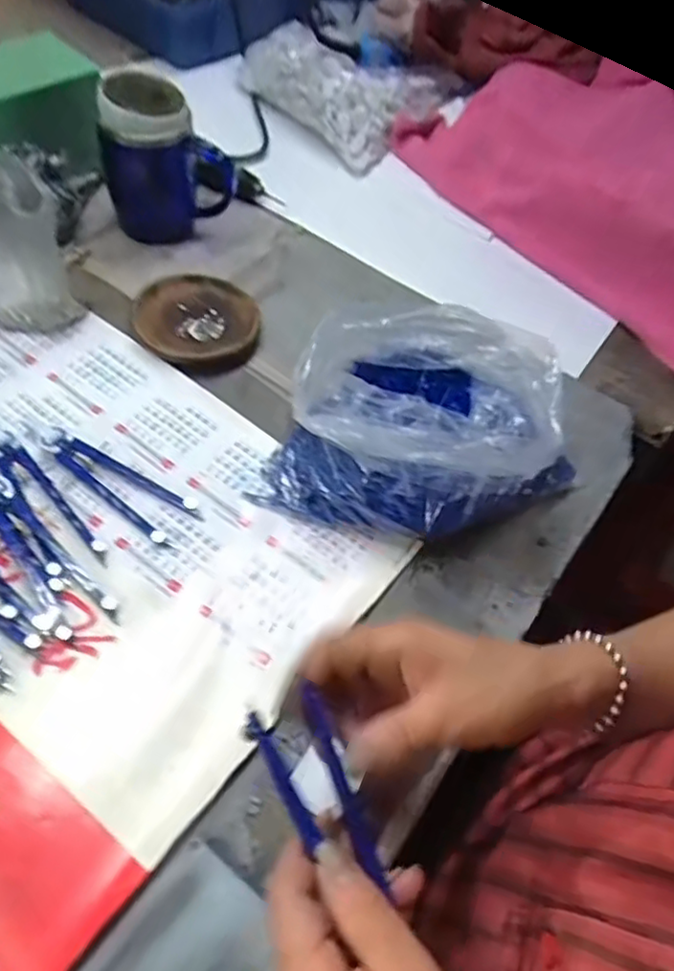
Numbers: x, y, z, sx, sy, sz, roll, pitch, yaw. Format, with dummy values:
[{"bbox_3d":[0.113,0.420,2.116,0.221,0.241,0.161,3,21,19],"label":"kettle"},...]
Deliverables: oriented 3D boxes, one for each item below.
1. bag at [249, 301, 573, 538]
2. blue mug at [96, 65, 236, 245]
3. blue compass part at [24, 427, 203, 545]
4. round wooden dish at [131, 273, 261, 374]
[{"bbox_3d":[0.073,-0.045,0.496,0.225,0.090,0.170,17,54,6],"label":"bag"},{"bbox_3d":[-0.161,-0.312,0.623,0.118,0.135,0.099,-7,56,-12],"label":"blue mug"},{"bbox_3d":[-0.173,-0.013,0.494,0.154,0.015,0.041,33,57,18],"label":"blue compass part"},{"bbox_3d":[-0.124,-0.150,0.590,0.117,0.020,0.107,3,53,-3],"label":"round wooden dish"}]

